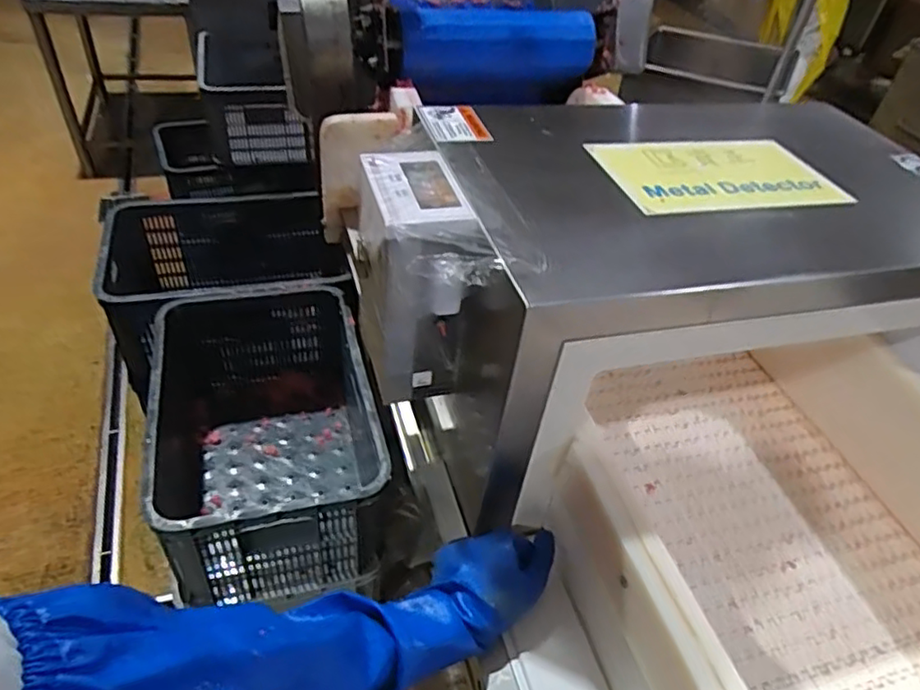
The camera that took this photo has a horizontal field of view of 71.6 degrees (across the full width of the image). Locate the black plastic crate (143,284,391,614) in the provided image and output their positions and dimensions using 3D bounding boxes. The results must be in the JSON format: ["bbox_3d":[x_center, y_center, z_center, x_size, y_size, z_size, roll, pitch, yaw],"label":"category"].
[{"bbox_3d":[-0.360,0.170,1.198,0.370,0.305,0.535,-10,46,-18],"label":"black plastic crate"}]

